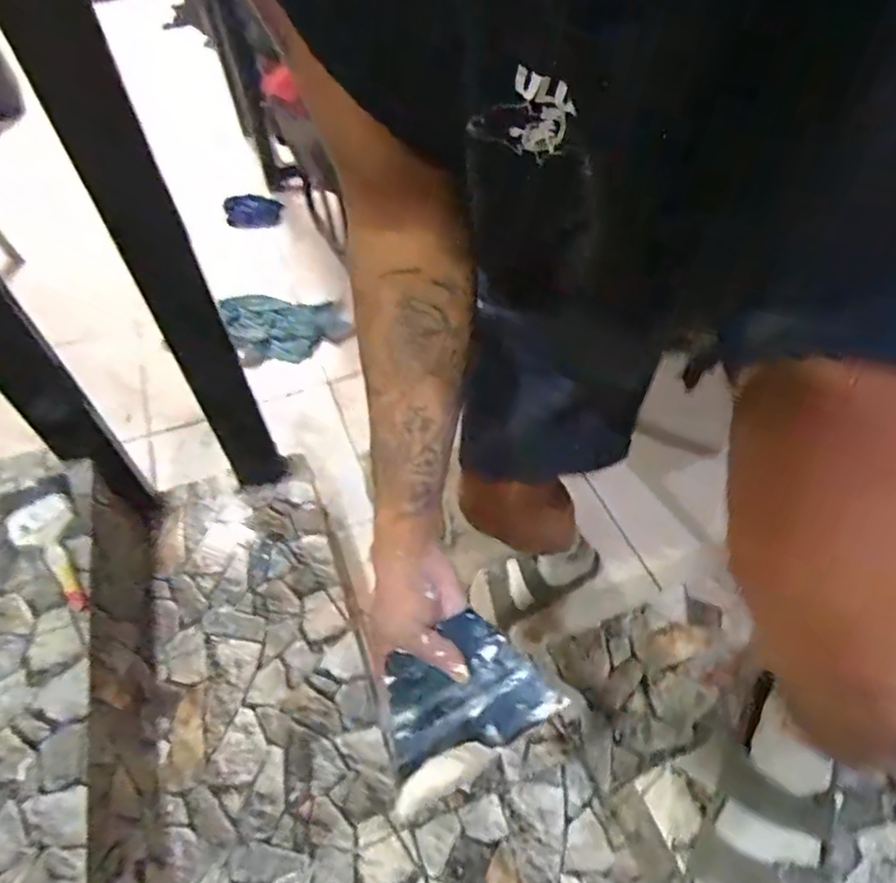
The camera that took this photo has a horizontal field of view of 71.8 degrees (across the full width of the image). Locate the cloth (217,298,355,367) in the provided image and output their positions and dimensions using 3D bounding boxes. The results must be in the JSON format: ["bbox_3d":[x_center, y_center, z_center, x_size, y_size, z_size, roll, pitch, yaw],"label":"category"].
[{"bbox_3d":[-0.384,-0.288,1.482,0.264,0.058,0.243,-23,53,-15],"label":"cloth"}]

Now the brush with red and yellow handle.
[{"bbox_3d":[-0.477,0.134,0.743,0.073,0.035,0.177,-28,54,-19],"label":"brush with red and yellow handle"}]

